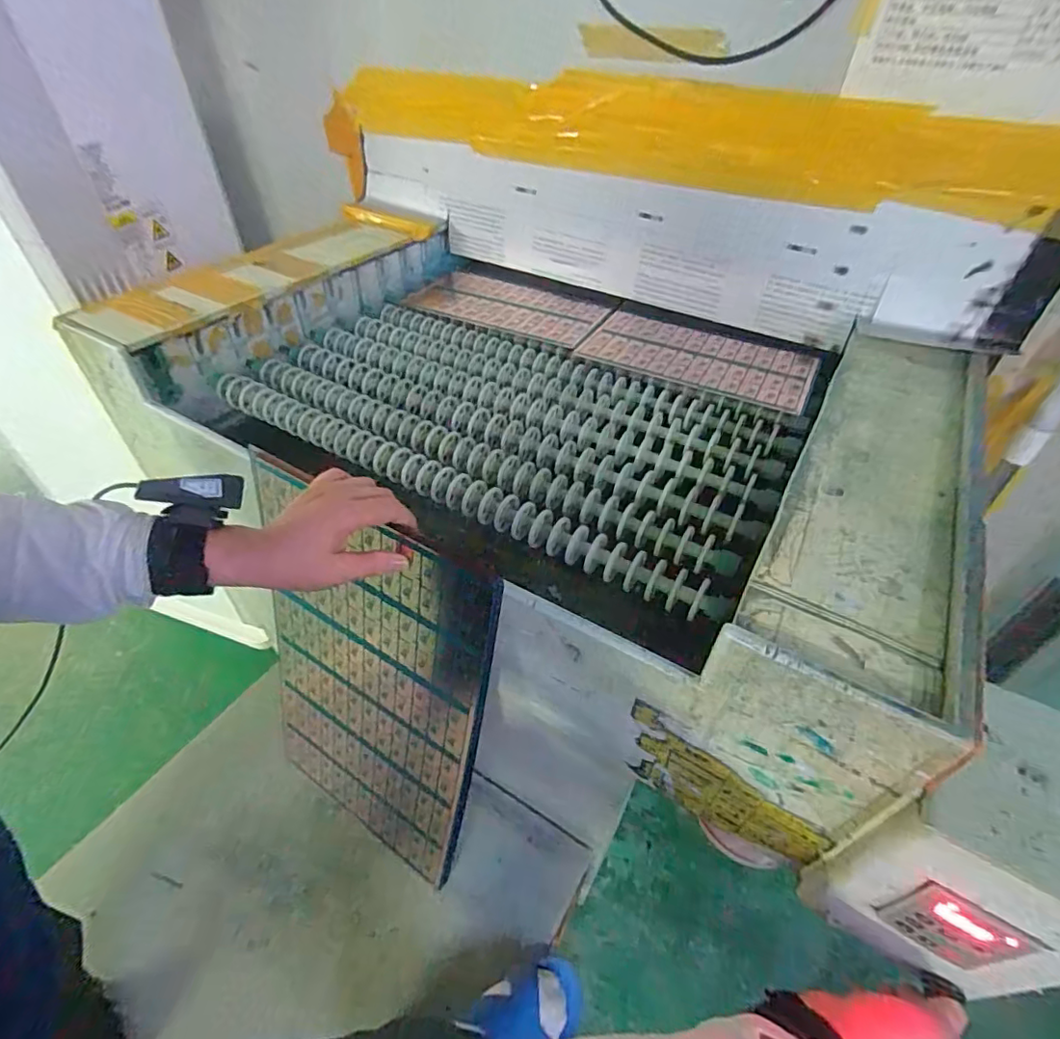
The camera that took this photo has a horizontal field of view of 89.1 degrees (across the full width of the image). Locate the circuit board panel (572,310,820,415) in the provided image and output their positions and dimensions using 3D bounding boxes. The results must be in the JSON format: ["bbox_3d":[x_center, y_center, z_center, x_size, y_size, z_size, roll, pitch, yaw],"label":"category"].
[{"bbox_3d":[0.232,-0.227,0.751,0.298,0.007,0.164,22,48,20],"label":"circuit board panel"}]

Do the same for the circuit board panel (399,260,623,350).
[{"bbox_3d":[-0.037,-0.349,0.861,0.310,0.017,0.185,23,48,21],"label":"circuit board panel"}]

